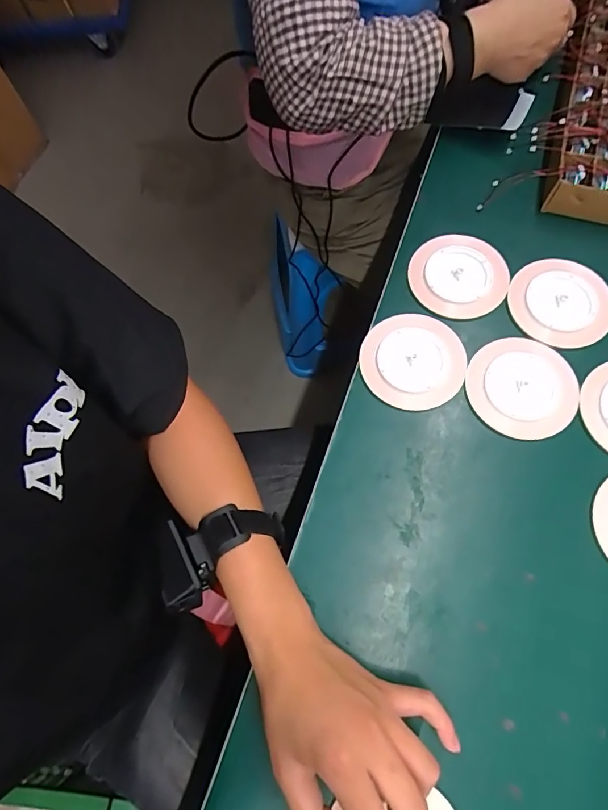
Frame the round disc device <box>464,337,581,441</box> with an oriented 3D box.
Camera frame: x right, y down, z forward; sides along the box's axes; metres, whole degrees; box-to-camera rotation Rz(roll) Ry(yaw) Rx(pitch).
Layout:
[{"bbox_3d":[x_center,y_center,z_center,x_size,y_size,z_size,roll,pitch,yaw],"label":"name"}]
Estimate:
[{"bbox_3d":[0.206,-0.018,0.426,0.098,0.011,0.094,-1,69,4],"label":"round disc device"}]

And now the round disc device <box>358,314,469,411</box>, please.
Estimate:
[{"bbox_3d":[0.107,-0.044,0.445,0.099,0.008,0.097,-1,69,4],"label":"round disc device"}]

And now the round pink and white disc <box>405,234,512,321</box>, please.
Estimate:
[{"bbox_3d":[0.162,-0.136,0.477,0.097,0.012,0.098,-1,69,4],"label":"round pink and white disc"}]

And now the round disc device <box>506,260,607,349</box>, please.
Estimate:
[{"bbox_3d":[0.260,-0.105,0.456,0.098,0.006,0.096,-1,69,4],"label":"round disc device"}]

